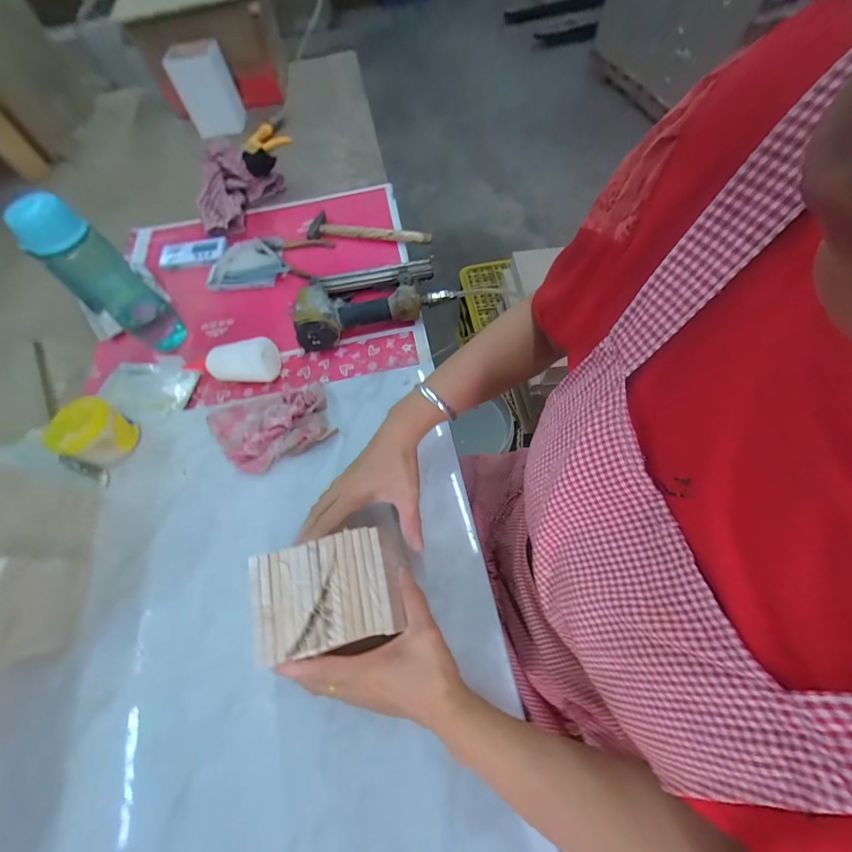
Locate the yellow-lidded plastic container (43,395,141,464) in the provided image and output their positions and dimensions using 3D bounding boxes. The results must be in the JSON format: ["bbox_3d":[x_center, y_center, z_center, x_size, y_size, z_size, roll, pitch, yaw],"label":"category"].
[{"bbox_3d":[-0.439,0.011,0.484,0.067,0.065,0.075,14,63,10],"label":"yellow-lidded plastic container"}]

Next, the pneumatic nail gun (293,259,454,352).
[{"bbox_3d":[-0.095,-0.217,0.597,0.246,0.061,0.144,-18,62,-7],"label":"pneumatic nail gun"}]

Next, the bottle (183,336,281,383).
[{"bbox_3d":[-0.302,-0.094,0.555,0.150,0.060,0.051,-4,61,1],"label":"bottle"}]

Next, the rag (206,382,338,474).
[{"bbox_3d":[-0.210,-0.004,0.500,0.152,0.029,0.111,-25,63,-11],"label":"rag"}]

